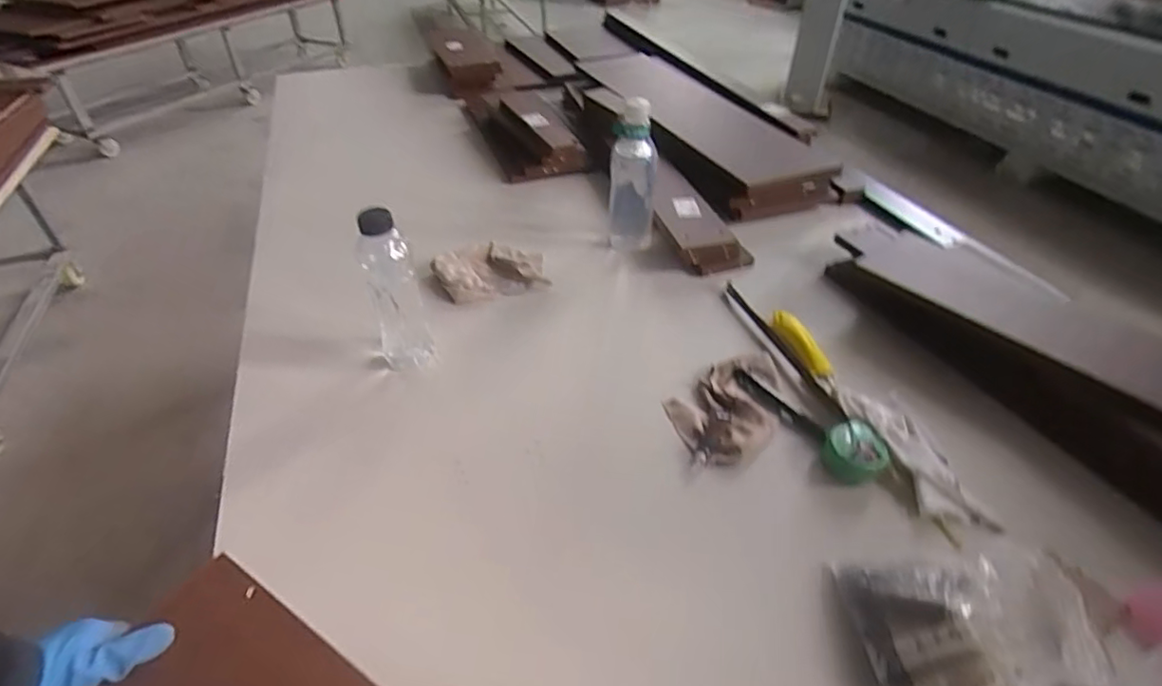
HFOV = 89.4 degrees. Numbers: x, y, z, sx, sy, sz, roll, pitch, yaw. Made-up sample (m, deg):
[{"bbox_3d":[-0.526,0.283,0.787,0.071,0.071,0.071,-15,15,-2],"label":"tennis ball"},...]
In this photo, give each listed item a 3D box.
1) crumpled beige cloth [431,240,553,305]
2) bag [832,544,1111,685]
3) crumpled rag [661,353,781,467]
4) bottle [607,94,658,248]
[{"bbox_3d":[-0.148,-0.117,0.964,0.176,0.037,0.128,-12,42,-14],"label":"crumpled beige cloth"},{"bbox_3d":[0.326,0.243,0.500,0.162,0.090,0.152,0,38,0],"label":"bag"},{"bbox_3d":[0.196,0.082,0.744,0.195,0.023,0.123,-28,46,-30],"label":"crumpled rag"},{"bbox_3d":[0.087,-0.286,0.996,0.076,0.235,0.068,1,41,1],"label":"bottle"}]

